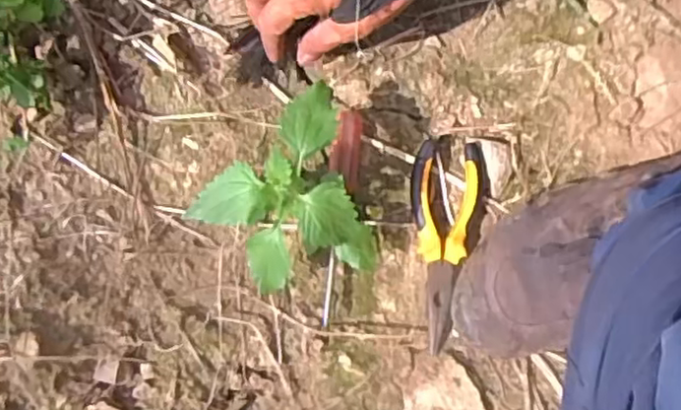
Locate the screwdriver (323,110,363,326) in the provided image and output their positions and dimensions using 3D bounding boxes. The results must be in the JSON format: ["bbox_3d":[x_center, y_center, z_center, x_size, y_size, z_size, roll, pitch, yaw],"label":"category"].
[{"bbox_3d":[-0.002,0.007,0.521,0.023,0.023,0.164,7,90,0],"label":"screwdriver"}]

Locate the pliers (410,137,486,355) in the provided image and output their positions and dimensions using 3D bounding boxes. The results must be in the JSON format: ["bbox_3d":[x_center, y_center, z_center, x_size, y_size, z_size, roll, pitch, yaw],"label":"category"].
[{"bbox_3d":[0.080,0.030,0.510,0.054,0.026,0.157,4,89,-1],"label":"pliers"}]

